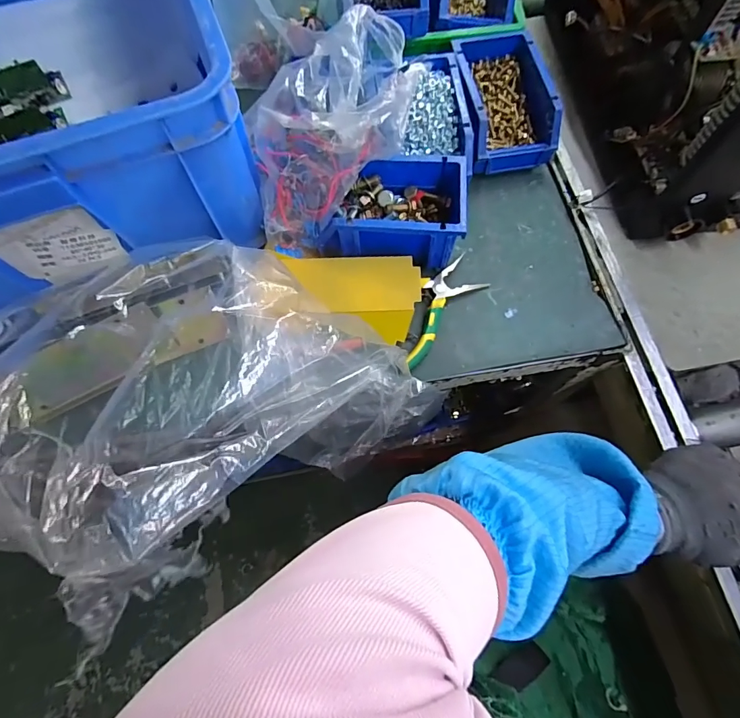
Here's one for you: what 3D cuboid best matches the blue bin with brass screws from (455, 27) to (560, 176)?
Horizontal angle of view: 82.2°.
[{"bbox_3d":[0.163,-0.321,0.538,0.099,0.077,0.171,-9,70,-2],"label":"blue bin with brass screws"}]

